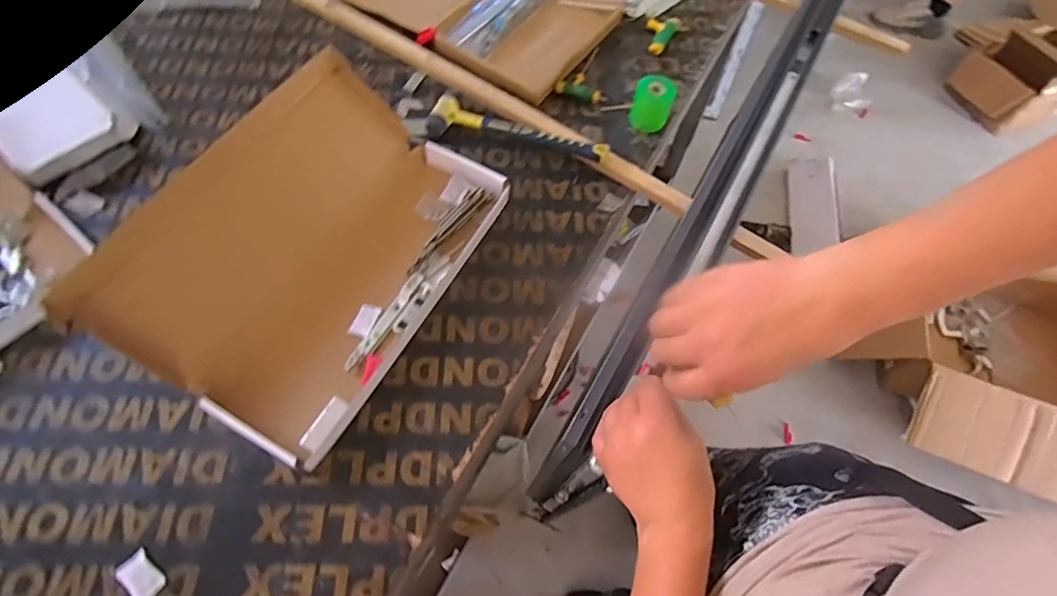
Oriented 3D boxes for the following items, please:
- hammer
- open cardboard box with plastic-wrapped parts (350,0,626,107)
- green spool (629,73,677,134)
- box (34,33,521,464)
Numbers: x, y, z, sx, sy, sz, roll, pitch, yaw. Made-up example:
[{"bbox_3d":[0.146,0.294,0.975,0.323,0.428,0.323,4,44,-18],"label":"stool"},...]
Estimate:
[{"bbox_3d":[-0.030,-0.237,0.735,0.279,0.029,0.075,9,61,1],"label":"hammer"},{"bbox_3d":[-0.093,-0.510,0.892,0.437,0.038,0.297,32,64,14],"label":"open cardboard box with plastic-wrapped parts"},{"bbox_3d":[0.181,-0.283,0.765,0.056,0.060,0.048,20,62,8],"label":"green spool"},{"bbox_3d":[-0.232,-0.066,0.585,0.255,0.124,0.400,26,63,11],"label":"box"}]

